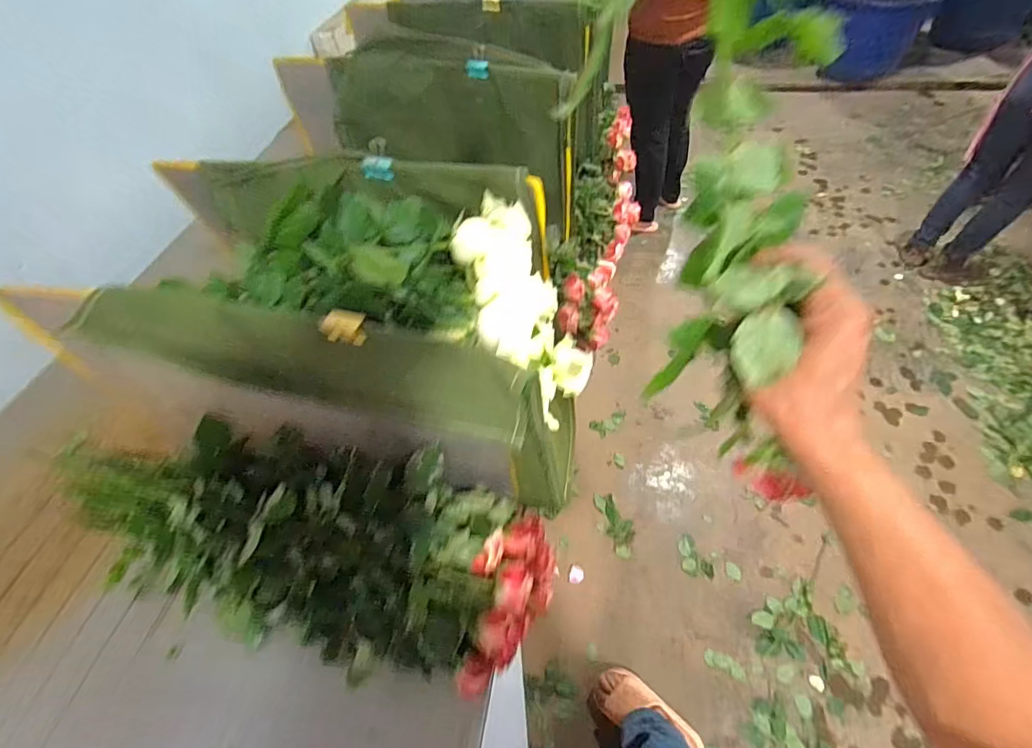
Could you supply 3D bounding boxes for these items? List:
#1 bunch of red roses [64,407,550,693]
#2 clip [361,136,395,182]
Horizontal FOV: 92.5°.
[{"bbox_3d":[-0.358,0.202,0.633,0.765,0.159,0.253,11,53,12],"label":"bunch of red roses"},{"bbox_3d":[-0.167,-0.255,0.592,0.034,0.043,0.039,-17,53,-10],"label":"clip"}]

